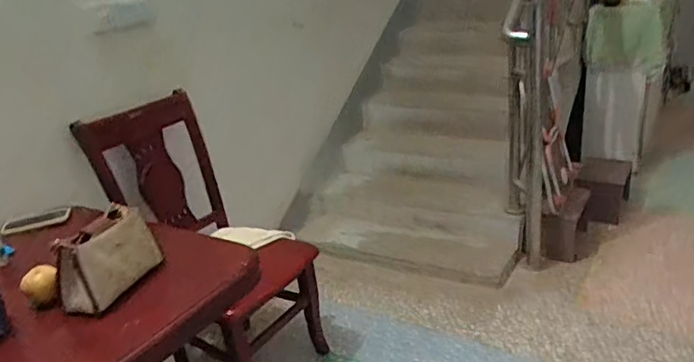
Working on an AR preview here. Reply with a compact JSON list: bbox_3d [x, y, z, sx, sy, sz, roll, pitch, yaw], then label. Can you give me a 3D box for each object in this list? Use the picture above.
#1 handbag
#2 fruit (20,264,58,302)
[{"bbox_3d":[-0.468,0.145,1.092,0.091,0.138,0.204,6,25,28],"label":"handbag"},{"bbox_3d":[-0.596,0.206,1.077,0.065,0.067,0.059,-21,26,-32],"label":"fruit"}]

